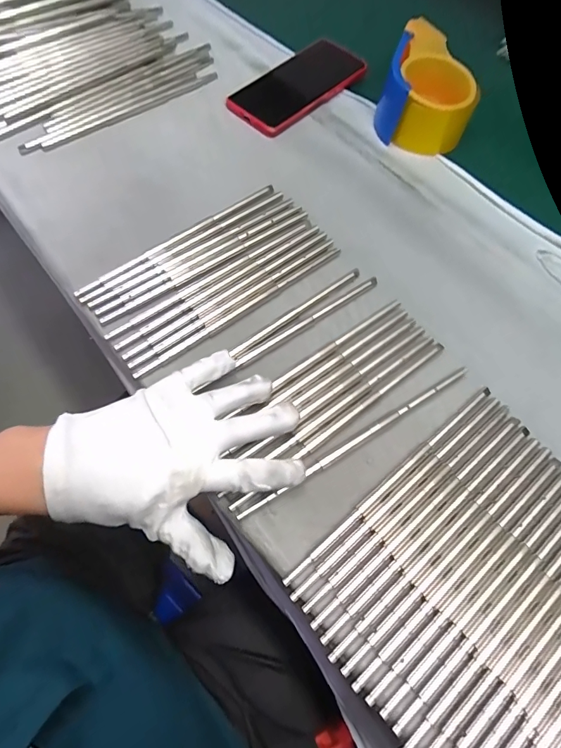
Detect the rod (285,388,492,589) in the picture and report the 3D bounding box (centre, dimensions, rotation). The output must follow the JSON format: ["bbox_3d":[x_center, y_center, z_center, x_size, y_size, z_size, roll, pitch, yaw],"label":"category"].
[{"bbox_3d":[0.084,0.075,0.304,0.209,0.004,0.007,-37,72,-15],"label":"rod"}]

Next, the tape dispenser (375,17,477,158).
[{"bbox_3d":[0.162,-0.309,0.455,0.095,0.061,0.113,15,67,6],"label":"tape dispenser"}]

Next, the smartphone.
[{"bbox_3d":[0.020,-0.339,0.489,0.159,0.017,0.078,-39,72,-16],"label":"smartphone"}]

